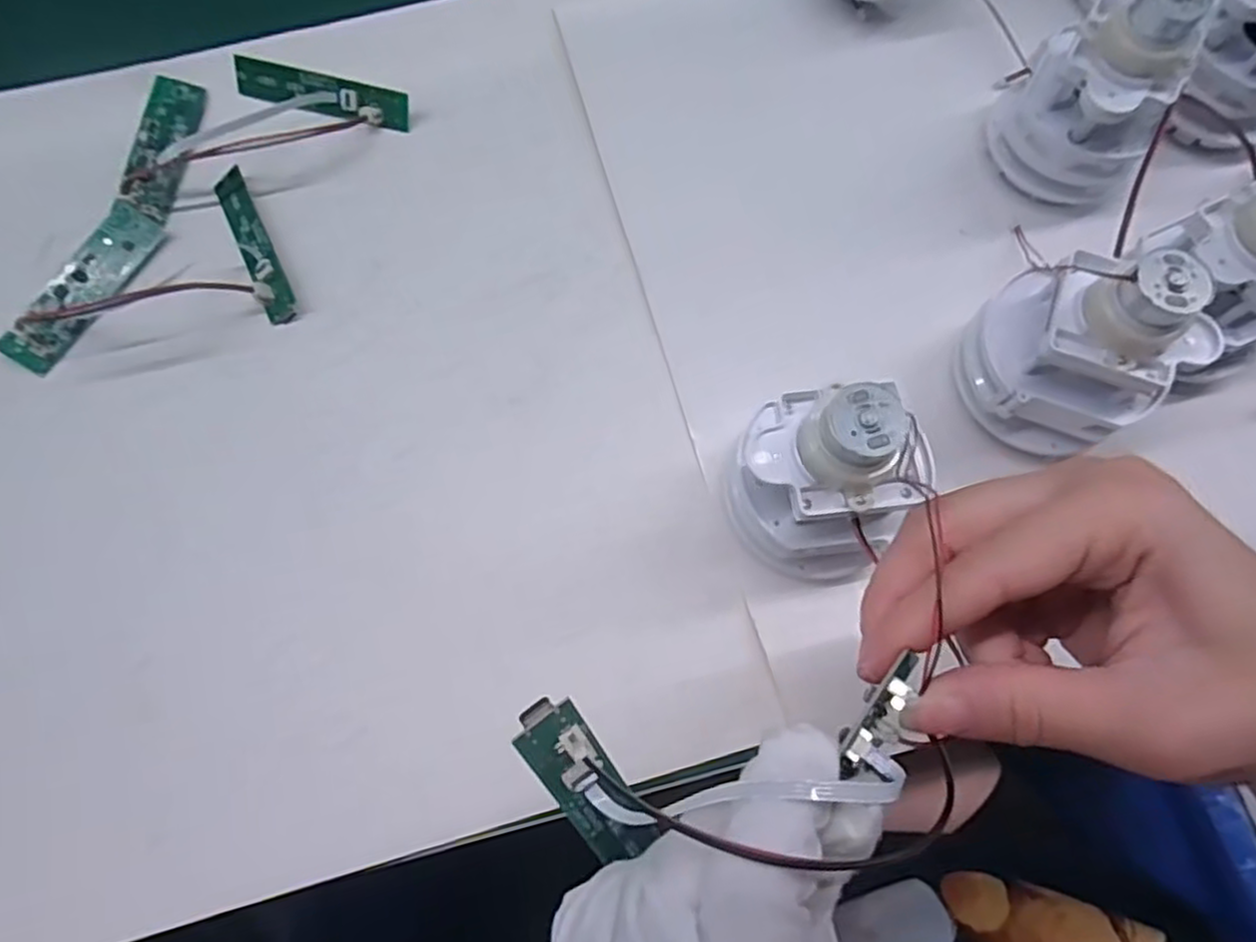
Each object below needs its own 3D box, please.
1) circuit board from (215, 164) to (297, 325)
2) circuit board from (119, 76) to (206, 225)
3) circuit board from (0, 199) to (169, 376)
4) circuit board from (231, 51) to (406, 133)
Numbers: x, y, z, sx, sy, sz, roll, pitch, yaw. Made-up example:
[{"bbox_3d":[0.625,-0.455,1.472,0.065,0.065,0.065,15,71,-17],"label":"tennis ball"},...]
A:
[{"bbox_3d":[-0.171,-0.105,0.322,0.015,0.007,0.087,-27,75,-8],"label":"circuit board"},{"bbox_3d":[-0.220,-0.153,0.334,0.022,0.004,0.074,10,72,-20],"label":"circuit board"},{"bbox_3d":[-0.237,-0.081,0.310,0.026,0.007,0.082,34,72,-16],"label":"circuit board"},{"bbox_3d":[-0.149,-0.183,0.343,0.088,0.008,0.017,15,112,6],"label":"circuit board"}]

